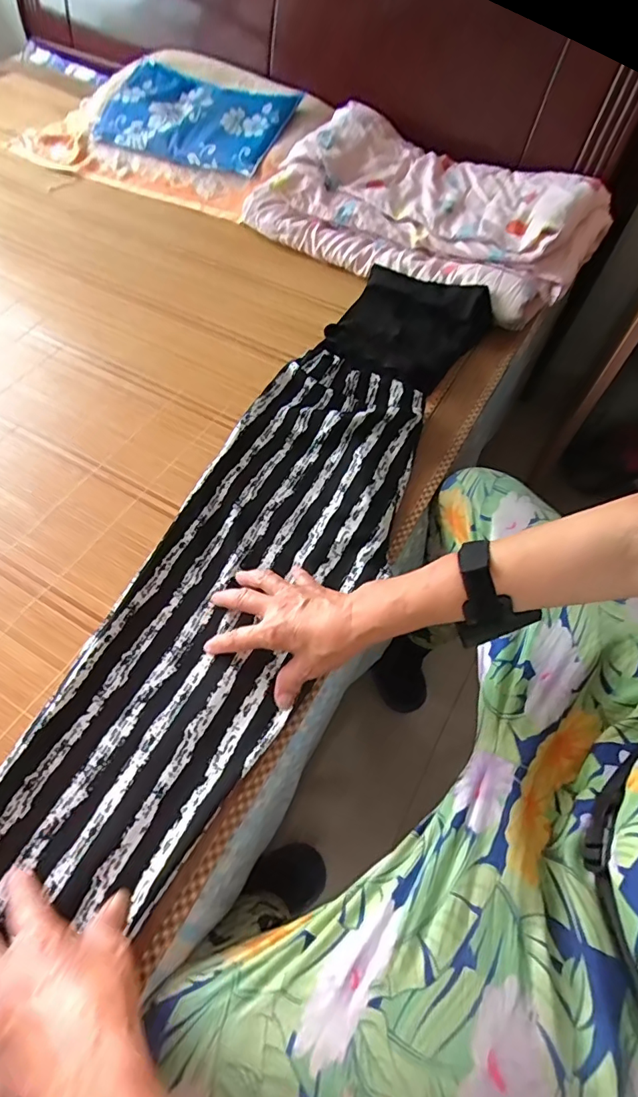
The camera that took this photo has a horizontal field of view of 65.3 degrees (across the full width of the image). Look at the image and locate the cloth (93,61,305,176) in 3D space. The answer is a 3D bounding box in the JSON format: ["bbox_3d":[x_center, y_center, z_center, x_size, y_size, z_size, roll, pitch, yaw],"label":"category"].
[{"bbox_3d":[-0.234,-0.835,0.959,0.379,0.072,0.216,27,62,14],"label":"cloth"}]

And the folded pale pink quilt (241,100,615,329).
[{"bbox_3d":[0.166,-0.552,0.815,0.521,0.135,0.267,30,60,13],"label":"folded pale pink quilt"}]

